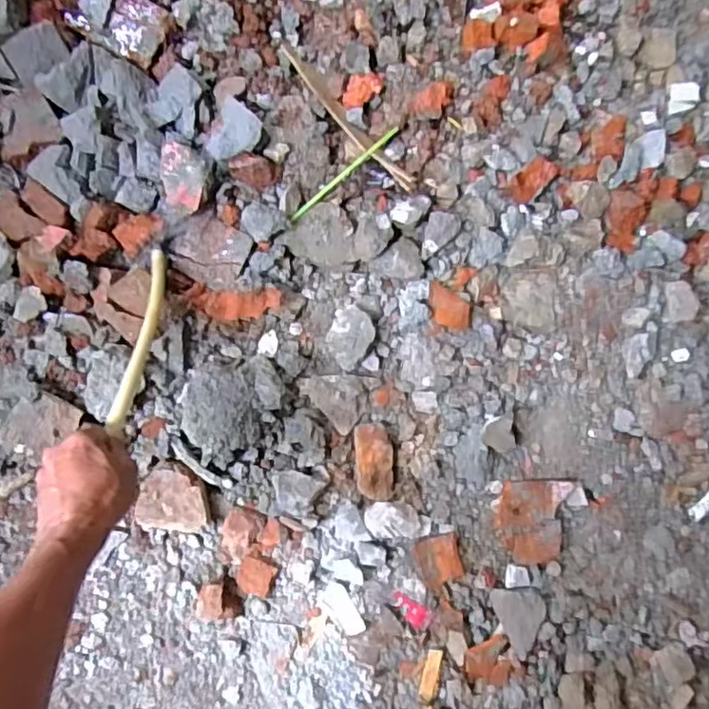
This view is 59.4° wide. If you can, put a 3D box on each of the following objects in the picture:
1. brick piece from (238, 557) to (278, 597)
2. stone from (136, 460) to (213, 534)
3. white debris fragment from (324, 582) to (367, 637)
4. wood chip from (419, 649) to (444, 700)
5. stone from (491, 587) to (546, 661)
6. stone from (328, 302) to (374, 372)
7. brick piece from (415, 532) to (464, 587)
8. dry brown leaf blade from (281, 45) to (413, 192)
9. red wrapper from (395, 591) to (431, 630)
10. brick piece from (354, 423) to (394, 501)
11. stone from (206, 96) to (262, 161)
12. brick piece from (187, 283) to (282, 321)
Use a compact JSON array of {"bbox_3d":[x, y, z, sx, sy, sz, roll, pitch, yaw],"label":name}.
[{"bbox_3d":[-0.126,0.287,0.798,0.044,0.016,0.044,16,83,-5],"label":"brick piece"},{"bbox_3d":[-0.228,0.179,0.793,0.090,0.038,0.082,7,84,-7],"label":"stone"},{"bbox_3d":[-0.016,0.334,0.812,0.032,0.004,0.073,-31,89,-9],"label":"white debris fragment"},{"bbox_3d":[0.100,0.419,0.816,0.021,0.007,0.062,15,83,-6],"label":"wood chip"},{"bbox_3d":[0.218,0.352,0.816,0.063,0.029,0.087,0,84,-7],"label":"stone"},{"bbox_3d":[-0.005,-0.023,0.845,0.057,0.032,0.084,21,82,-5],"label":"stone"},{"bbox_3d":[0.114,0.271,0.817,0.055,0.019,0.067,-16,87,-9],"label":"brick piece"},{"bbox_3d":[-0.013,-0.328,0.860,0.023,0.016,0.258,-44,91,-9],"label":"dry brown leaf blade"},{"bbox_3d":[0.075,0.341,0.825,0.057,0.004,0.027,34,81,-3],"label":"red wrapper"},{"bbox_3d":[0.028,0.141,0.825,0.048,0.037,0.099,-5,85,-8],"label":"brick piece"},{"bbox_3d":[-0.156,-0.295,0.815,0.065,0.044,0.080,22,82,-5],"label":"stone"},{"bbox_3d":[-0.159,-0.068,0.821,0.119,0.033,0.045,6,84,-7],"label":"brick piece"}]

